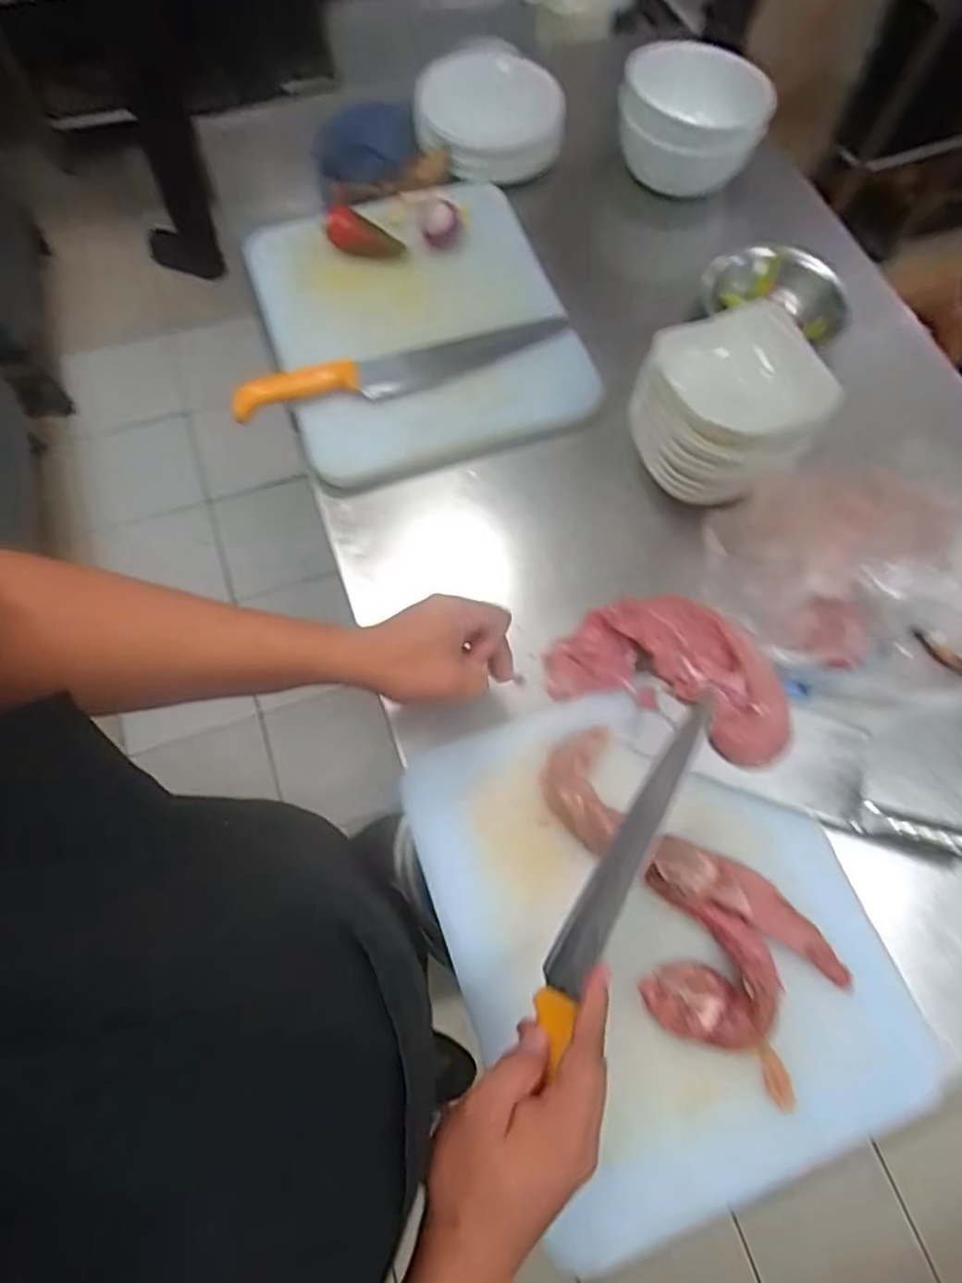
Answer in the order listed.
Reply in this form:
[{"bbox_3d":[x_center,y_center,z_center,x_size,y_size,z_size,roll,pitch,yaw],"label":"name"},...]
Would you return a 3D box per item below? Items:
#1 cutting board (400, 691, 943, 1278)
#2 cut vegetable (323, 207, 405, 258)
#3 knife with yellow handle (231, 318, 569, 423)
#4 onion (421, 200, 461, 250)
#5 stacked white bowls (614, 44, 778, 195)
[{"bbox_3d":[0.146,0.228,0.533,0.340,0.023,0.379,-17,71,-10],"label":"cutting board"},{"bbox_3d":[-0.144,-0.502,0.797,0.094,0.029,0.035,17,69,-12],"label":"cut vegetable"},{"bbox_3d":[-0.085,-0.308,0.720,0.380,0.028,0.055,-19,71,-8],"label":"knife with yellow handle"},{"bbox_3d":[-0.050,-0.517,0.797,0.048,0.041,0.046,0,69,-1],"label":"onion"},{"bbox_3d":[0.286,-0.719,0.874,0.192,0.093,0.168,14,70,4],"label":"stacked white bowls"}]

